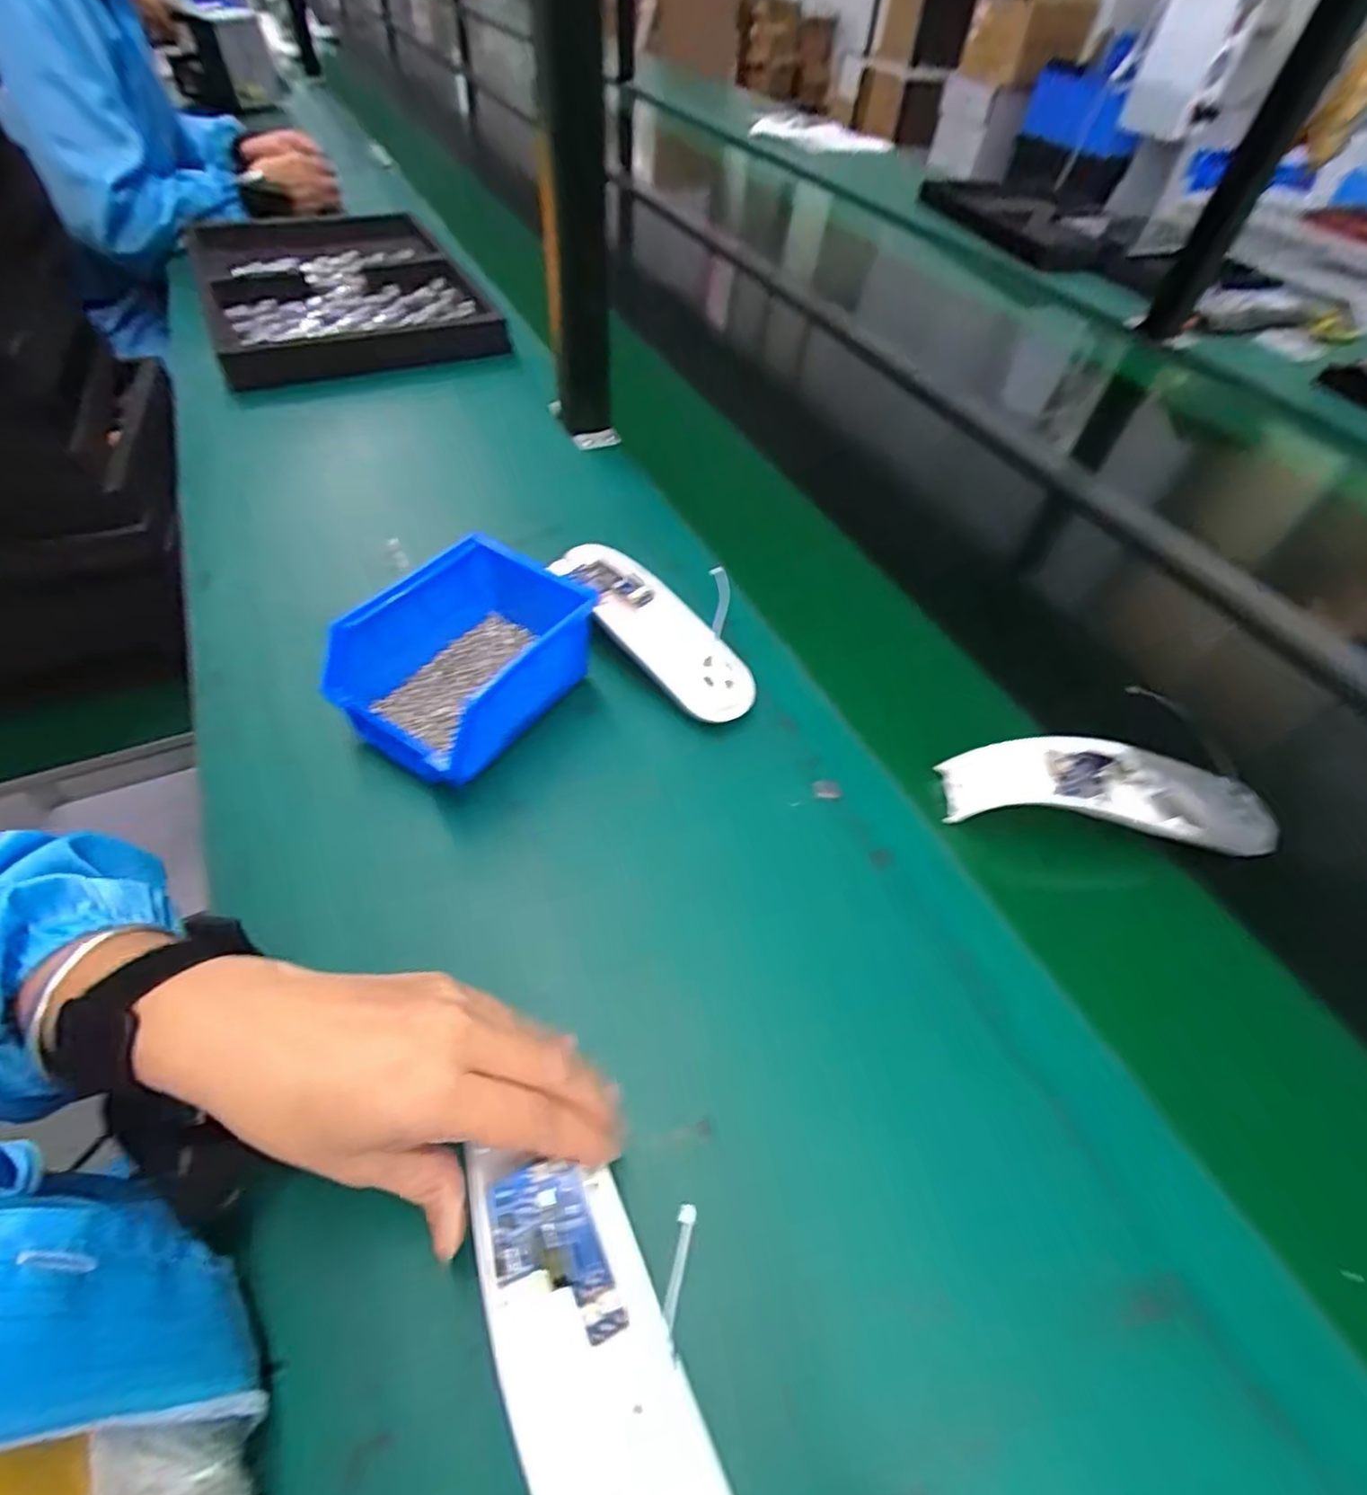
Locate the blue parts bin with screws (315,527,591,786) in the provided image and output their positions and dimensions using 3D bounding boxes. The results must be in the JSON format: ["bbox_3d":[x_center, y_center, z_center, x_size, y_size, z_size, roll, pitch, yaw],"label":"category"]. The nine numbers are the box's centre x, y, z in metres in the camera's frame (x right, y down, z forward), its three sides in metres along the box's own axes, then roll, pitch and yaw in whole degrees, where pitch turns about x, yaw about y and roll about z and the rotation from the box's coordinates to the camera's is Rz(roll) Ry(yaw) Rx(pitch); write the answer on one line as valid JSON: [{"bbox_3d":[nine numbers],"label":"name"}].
[{"bbox_3d":[-0.137,-0.051,0.418,0.109,0.074,0.140,30,56,17],"label":"blue parts bin with screws"}]

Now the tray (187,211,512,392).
[{"bbox_3d":[-0.438,-0.586,0.850,0.313,0.040,0.449,-19,57,-19],"label":"tray"}]

